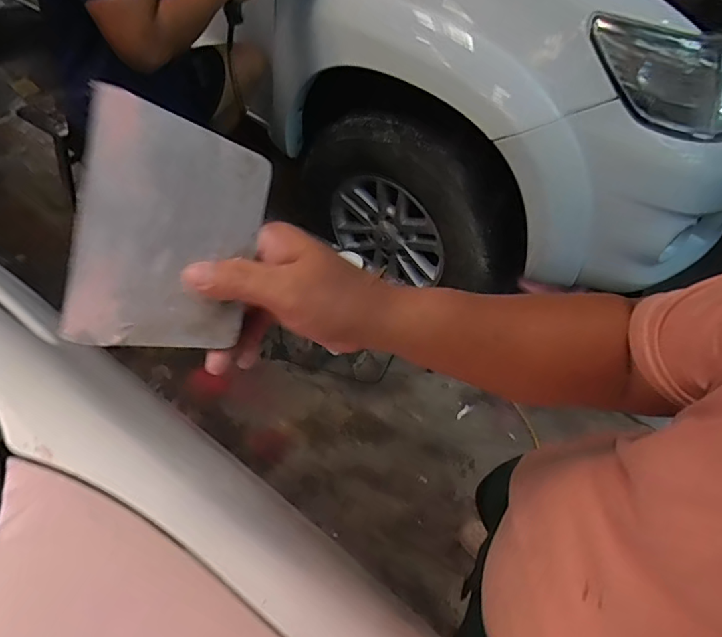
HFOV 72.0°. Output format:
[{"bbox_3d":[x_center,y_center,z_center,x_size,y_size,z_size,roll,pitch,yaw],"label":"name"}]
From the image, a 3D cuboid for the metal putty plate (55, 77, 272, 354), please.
[{"bbox_3d":[-0.113,-0.047,0.289,0.100,0.137,0.007,13,10,-9],"label":"metal putty plate"}]

